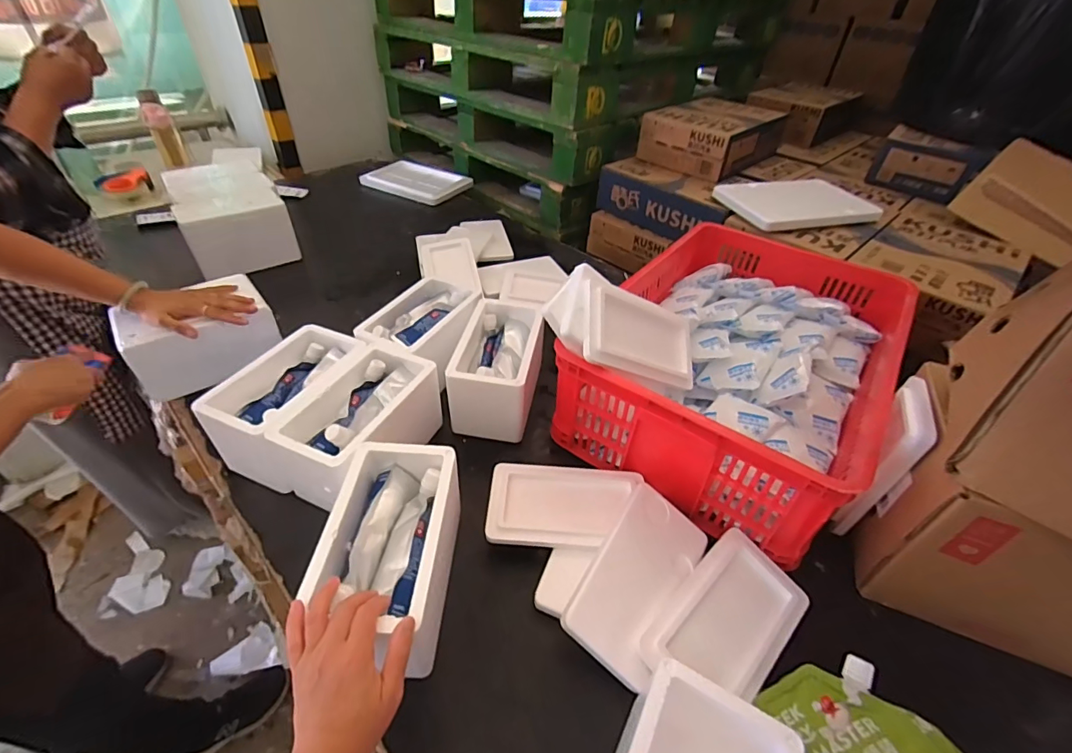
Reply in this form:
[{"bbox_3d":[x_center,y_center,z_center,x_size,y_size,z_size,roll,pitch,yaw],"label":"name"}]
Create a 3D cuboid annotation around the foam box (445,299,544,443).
[{"bbox_3d":[-0.065,-0.013,0.821,0.127,0.134,0.236,9,41,6],"label":"foam box"}]

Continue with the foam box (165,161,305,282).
[{"bbox_3d":[-0.760,-0.405,1.168,0.218,0.149,0.354,-22,47,-26],"label":"foam box"}]

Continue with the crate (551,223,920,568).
[{"bbox_3d":[0.354,-0.036,0.813,0.418,0.200,0.595,27,46,25],"label":"crate"}]

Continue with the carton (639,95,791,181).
[{"bbox_3d":[0.521,-0.708,1.374,0.277,0.135,0.377,33,49,29],"label":"carton"}]

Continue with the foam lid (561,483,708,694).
[{"bbox_3d":[0.132,0.246,0.579,0.116,0.019,0.224,40,52,6],"label":"foam lid"}]

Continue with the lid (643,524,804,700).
[{"bbox_3d":[0.232,0.290,0.558,0.217,0.026,0.122,-32,52,-33],"label":"lid"}]

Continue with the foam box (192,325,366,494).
[{"bbox_3d":[-0.377,0.037,0.732,0.126,0.134,0.226,16,42,14],"label":"foam box"}]

